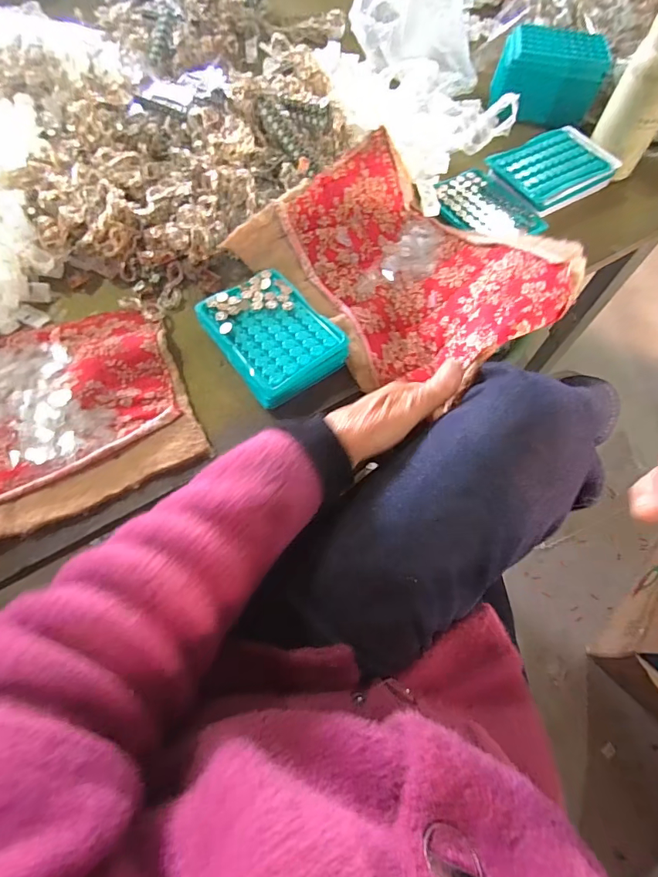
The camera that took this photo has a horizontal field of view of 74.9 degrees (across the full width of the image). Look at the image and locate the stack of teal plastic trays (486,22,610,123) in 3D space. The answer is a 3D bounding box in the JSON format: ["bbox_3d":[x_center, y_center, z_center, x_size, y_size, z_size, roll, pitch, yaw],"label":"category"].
[{"bbox_3d":[0.312,-0.521,0.616,0.139,0.078,0.081,13,65,4],"label":"stack of teal plastic trays"}]

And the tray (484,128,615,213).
[{"bbox_3d":[0.284,-0.342,0.541,0.136,0.023,0.101,-27,69,-15],"label":"tray"}]

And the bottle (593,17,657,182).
[{"bbox_3d":[0.370,-0.400,0.501,0.069,0.148,0.040,26,66,10],"label":"bottle"}]

